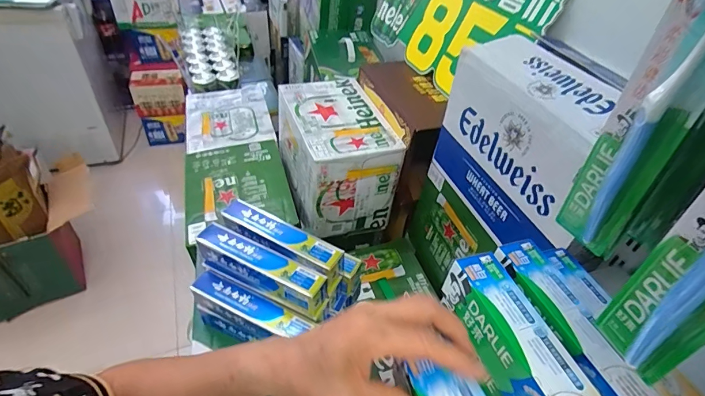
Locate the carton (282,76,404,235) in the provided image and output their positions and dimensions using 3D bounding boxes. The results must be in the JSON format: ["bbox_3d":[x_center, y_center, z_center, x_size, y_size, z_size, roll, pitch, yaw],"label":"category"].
[{"bbox_3d":[-0.043,-0.098,0.834,0.184,0.194,0.305,-10,45,-16],"label":"carton"}]

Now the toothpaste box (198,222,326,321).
[{"bbox_3d":[-0.118,0.088,0.503,0.186,0.041,0.045,25,46,19],"label":"toothpaste box"}]

